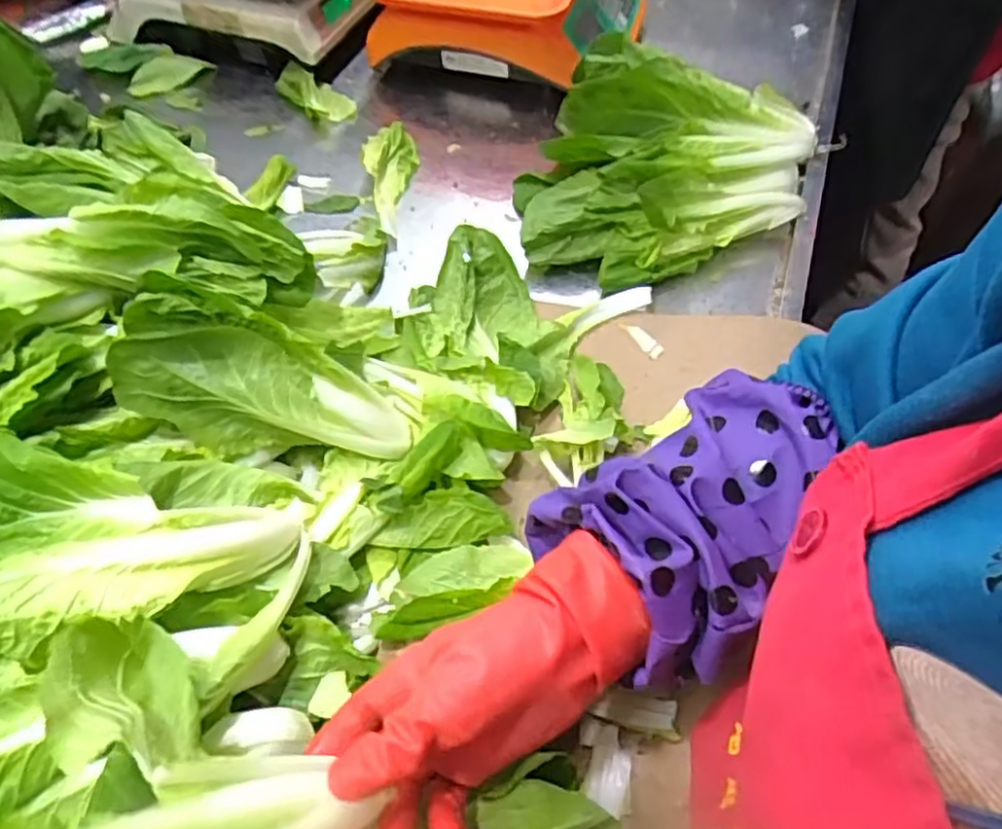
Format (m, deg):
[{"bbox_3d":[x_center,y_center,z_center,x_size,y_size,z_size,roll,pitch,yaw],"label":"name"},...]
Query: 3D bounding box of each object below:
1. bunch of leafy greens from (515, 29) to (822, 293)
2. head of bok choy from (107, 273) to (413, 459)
[{"bbox_3d":[0.150,-0.237,0.666,0.244,0.105,0.255,-1,56,1],"label":"bunch of leafy greens"},{"bbox_3d":[-0.163,-0.015,0.504,0.208,0.076,0.078,22,54,-19],"label":"head of bok choy"}]

